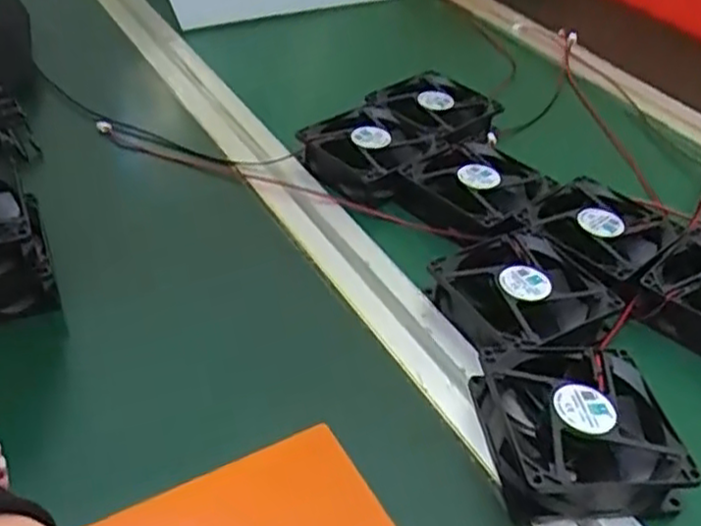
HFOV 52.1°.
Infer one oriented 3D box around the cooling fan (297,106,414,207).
[{"bbox_3d":[0.013,-0.082,0.517,0.074,0.028,0.079,27,43,26],"label":"cooling fan"}]

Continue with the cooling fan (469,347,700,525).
[{"bbox_3d":[0.105,0.077,0.335,0.081,0.029,0.080,-1,38,-9],"label":"cooling fan"}]

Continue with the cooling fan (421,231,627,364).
[{"bbox_3d":[0.096,0.022,0.401,0.090,0.026,0.088,-8,40,-17],"label":"cooling fan"}]

